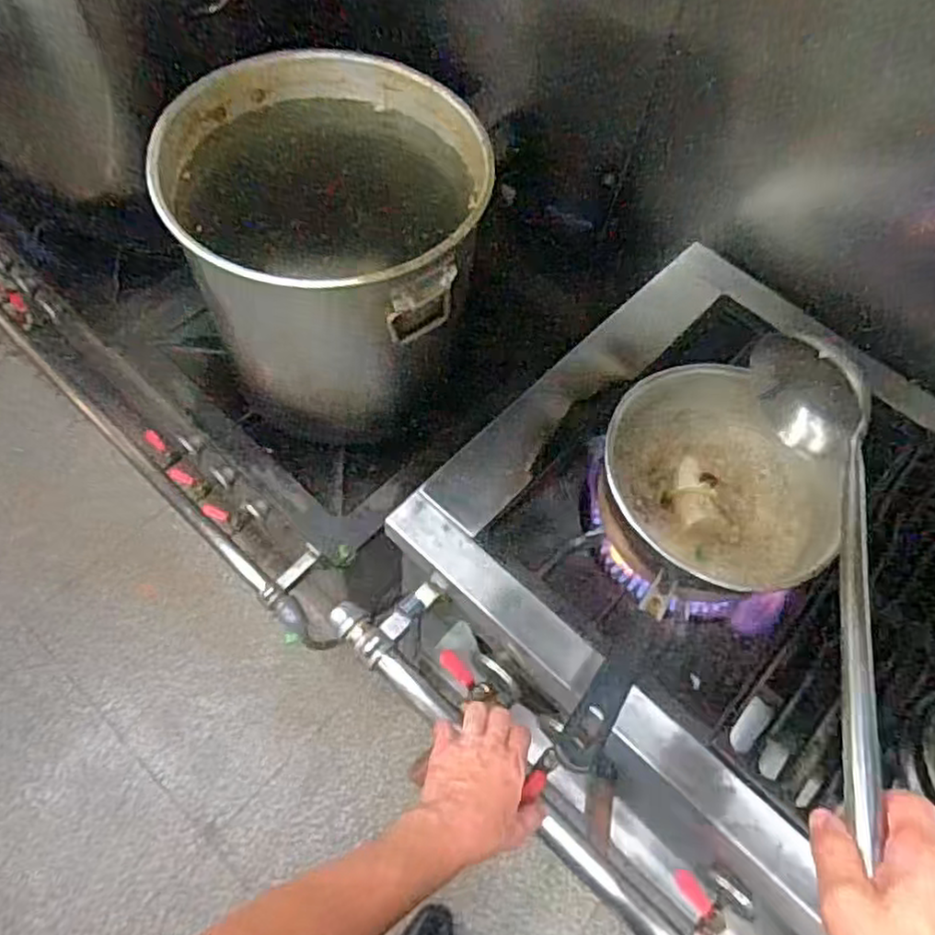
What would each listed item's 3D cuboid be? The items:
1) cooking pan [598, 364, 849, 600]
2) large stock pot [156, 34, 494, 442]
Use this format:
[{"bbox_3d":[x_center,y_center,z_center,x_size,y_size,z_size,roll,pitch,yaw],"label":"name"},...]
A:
[{"bbox_3d":[0.254,0.013,0.694,0.234,0.069,0.242,1,62,-6],"label":"cooking pan"},{"bbox_3d":[-0.185,-0.321,1.022,0.403,0.351,0.418,3,62,-5],"label":"large stock pot"}]

